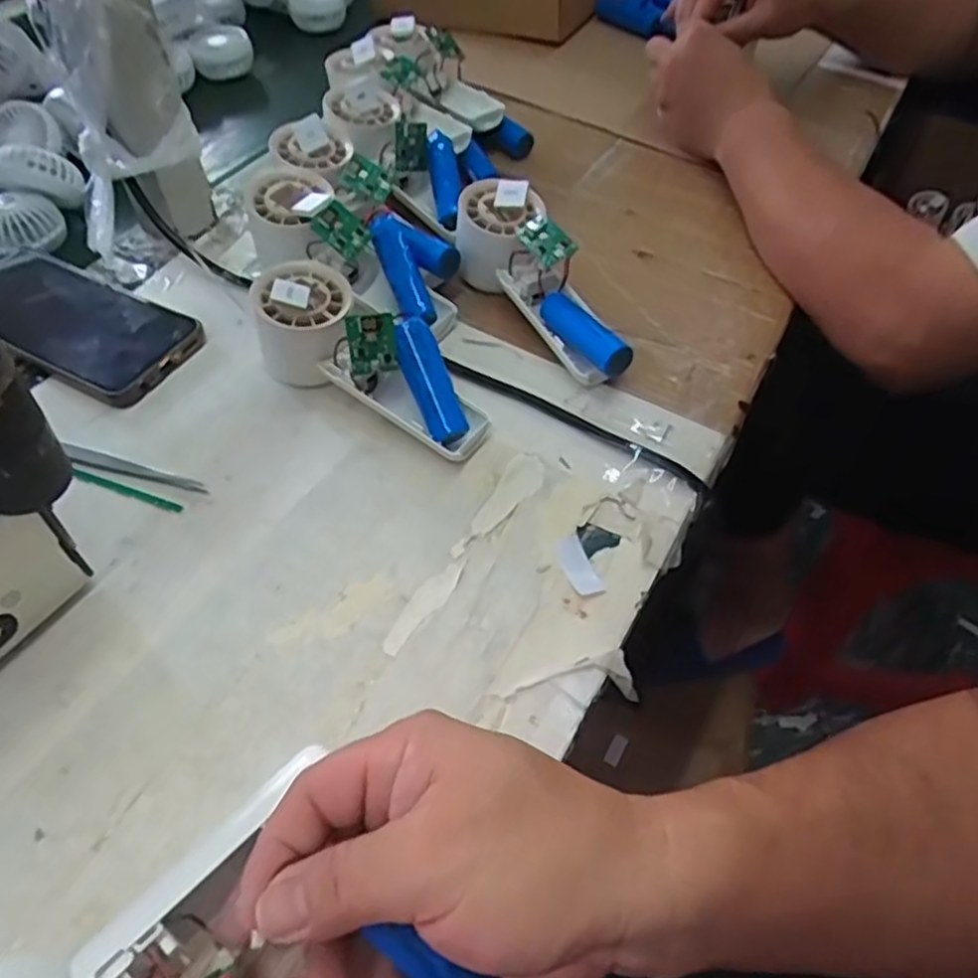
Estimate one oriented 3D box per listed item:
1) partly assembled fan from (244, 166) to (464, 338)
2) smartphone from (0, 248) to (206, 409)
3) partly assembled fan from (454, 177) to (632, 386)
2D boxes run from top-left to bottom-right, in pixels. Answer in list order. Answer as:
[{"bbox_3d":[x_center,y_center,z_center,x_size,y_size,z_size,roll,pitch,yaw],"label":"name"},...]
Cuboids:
[{"bbox_3d":[-0.092,-0.161,0.482,0.161,0.057,0.065,29,56,18],"label":"partly assembled fan"},{"bbox_3d":[-0.265,-0.112,0.464,0.158,0.010,0.084,24,55,16],"label":"smartphone"},{"bbox_3d":[0.031,-0.132,0.467,0.052,0.061,0.161,-22,56,-19],"label":"partly assembled fan"}]

